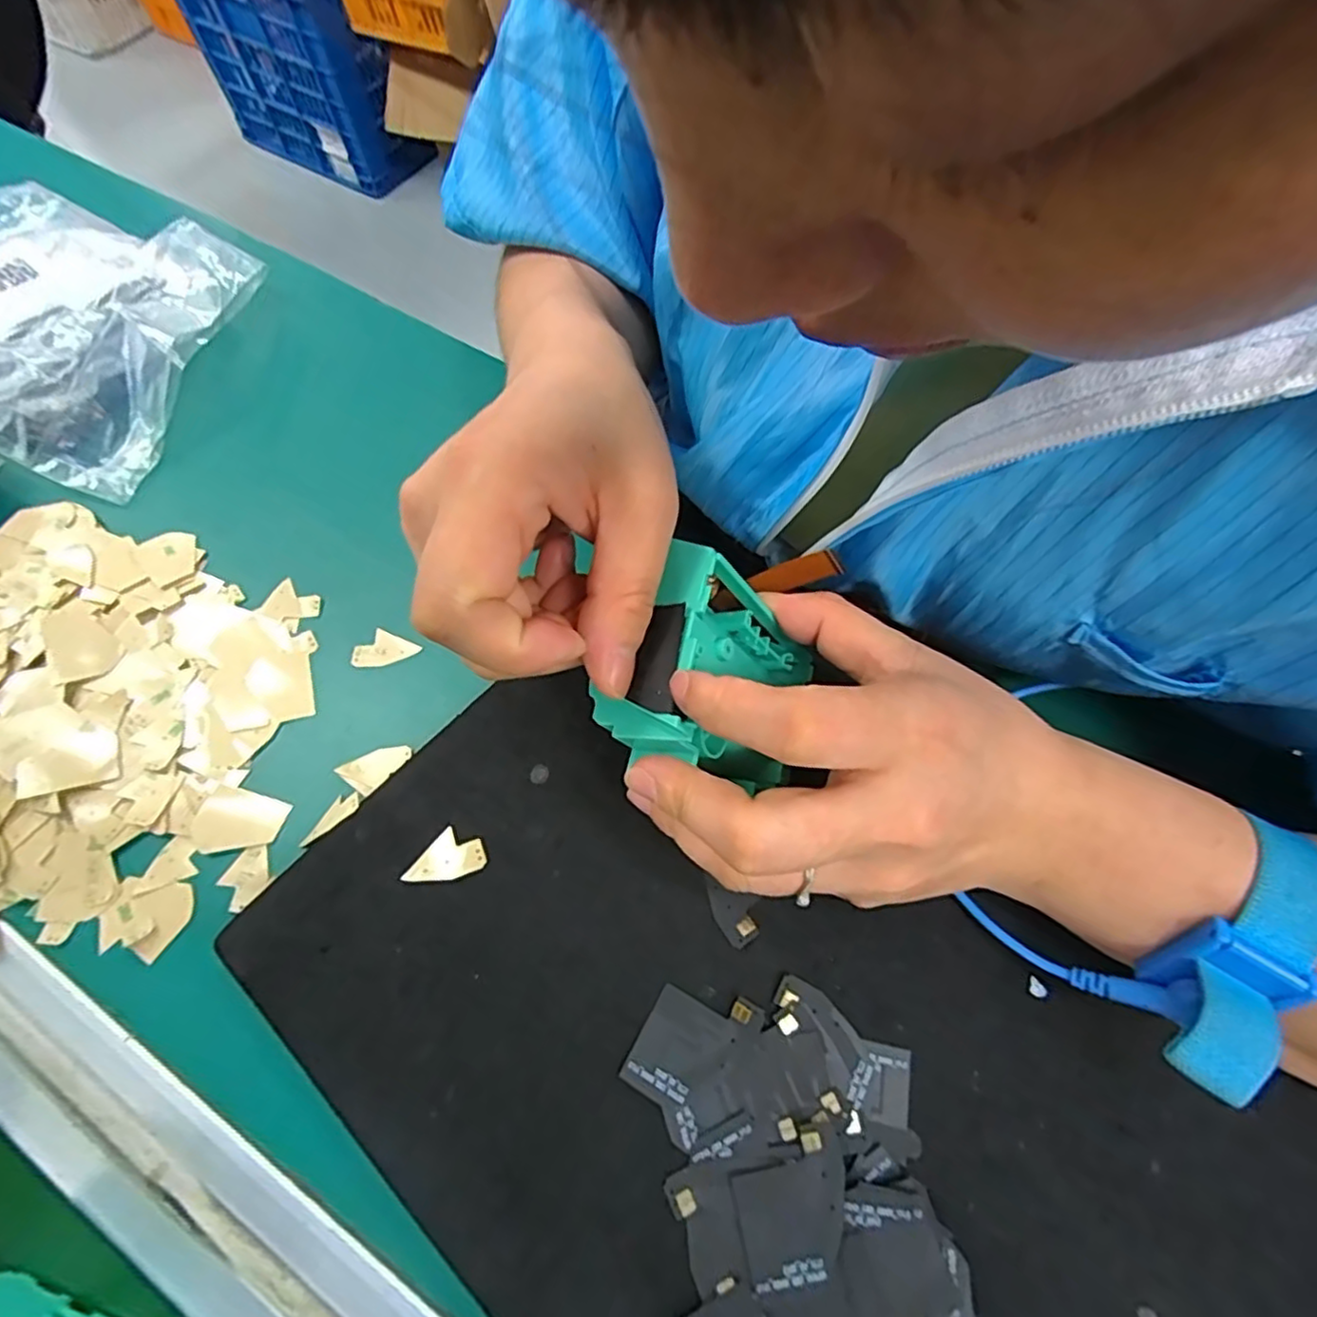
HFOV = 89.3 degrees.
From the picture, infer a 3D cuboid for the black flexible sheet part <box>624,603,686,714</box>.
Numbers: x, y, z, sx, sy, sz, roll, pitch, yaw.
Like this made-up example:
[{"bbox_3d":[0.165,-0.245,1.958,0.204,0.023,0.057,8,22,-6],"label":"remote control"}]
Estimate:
[{"bbox_3d":[0.000,-0.001,0.179,0.011,0.004,0.030,13,74,6],"label":"black flexible sheet part"}]

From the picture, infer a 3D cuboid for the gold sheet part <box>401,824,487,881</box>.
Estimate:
[{"bbox_3d":[-0.071,0.070,0.226,0.019,0.004,0.023,35,67,13],"label":"gold sheet part"}]

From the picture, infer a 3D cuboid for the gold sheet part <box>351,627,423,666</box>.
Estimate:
[{"bbox_3d":[-0.112,-0.002,0.271,0.023,0.004,0.019,24,71,12],"label":"gold sheet part"}]

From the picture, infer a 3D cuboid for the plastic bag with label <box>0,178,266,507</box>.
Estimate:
[{"bbox_3d":[-0.309,-0.176,0.329,0.201,0.039,0.153,23,70,12],"label":"plastic bag with label"}]

